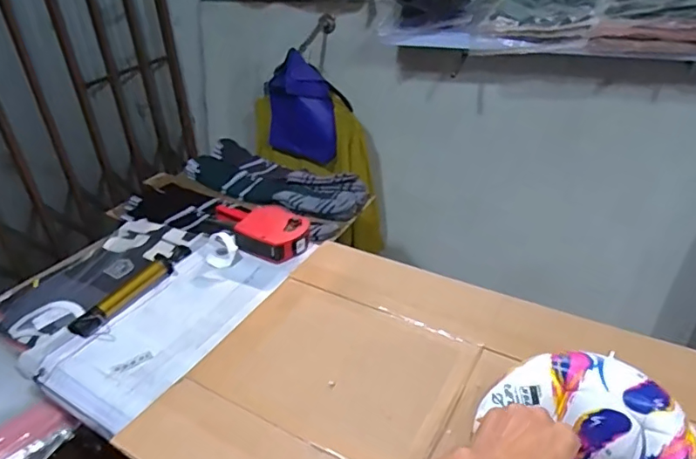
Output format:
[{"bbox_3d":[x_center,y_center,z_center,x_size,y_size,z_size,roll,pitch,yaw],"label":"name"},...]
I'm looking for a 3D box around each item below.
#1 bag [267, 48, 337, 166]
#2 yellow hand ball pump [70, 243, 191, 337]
[{"bbox_3d":[-0.160,-0.399,1.721,0.253,0.350,0.104,18,40,21],"label":"bag"},{"bbox_3d":[-0.370,0.095,0.904,0.038,0.029,0.247,16,39,26],"label":"yellow hand ball pump"}]

